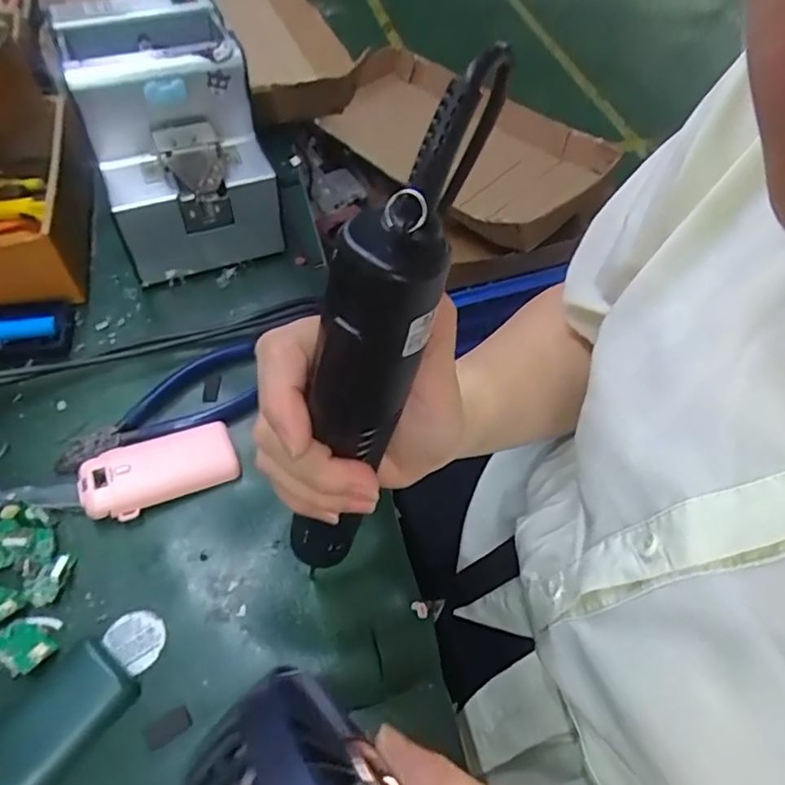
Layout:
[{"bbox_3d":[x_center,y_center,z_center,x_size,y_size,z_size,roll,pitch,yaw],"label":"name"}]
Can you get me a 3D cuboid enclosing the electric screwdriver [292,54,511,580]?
[{"bbox_3d":[-0.009,-0.010,0.210,0.032,0.202,0.035,27,33,14],"label":"electric screwdriver"}]

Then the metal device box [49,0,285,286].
[{"bbox_3d":[-0.178,-0.207,0.485,0.125,0.151,0.168,-18,58,-15],"label":"metal device box"}]

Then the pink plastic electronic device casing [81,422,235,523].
[{"bbox_3d":[-0.152,0.049,0.383,0.094,0.021,0.046,-24,58,-18],"label":"pink plastic electronic device casing"}]

